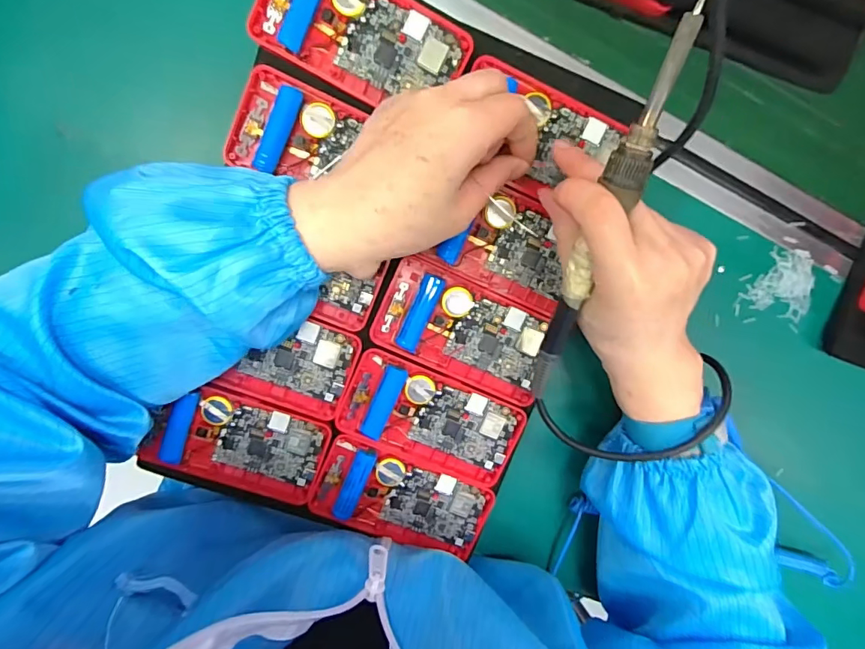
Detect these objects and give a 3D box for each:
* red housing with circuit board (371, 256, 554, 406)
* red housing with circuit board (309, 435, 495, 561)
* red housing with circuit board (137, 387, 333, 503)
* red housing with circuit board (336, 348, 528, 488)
[{"bbox_3d":[0.022,0.004,0.313,0.114,0.014,0.063,23,97,-7],"label":"red housing with circuit board"},{"bbox_3d":[-0.020,0.125,0.332,0.121,0.015,0.061,23,97,-7],"label":"red housing with circuit board"},{"bbox_3d":[-0.131,0.082,0.317,0.113,0.015,0.064,19,98,-6],"label":"red housing with circuit board"},{"bbox_3d":[0.000,0.067,0.323,0.120,0.013,0.063,23,97,-7],"label":"red housing with circuit board"}]

